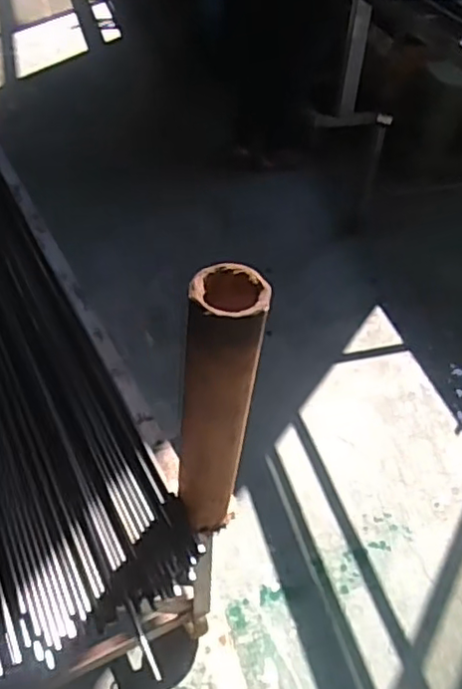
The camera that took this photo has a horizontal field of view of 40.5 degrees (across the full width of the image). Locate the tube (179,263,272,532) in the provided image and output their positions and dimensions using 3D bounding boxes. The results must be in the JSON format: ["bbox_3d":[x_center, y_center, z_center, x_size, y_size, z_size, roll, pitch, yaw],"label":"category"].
[{"bbox_3d":[-0.018,0.110,0.862,0.101,0.475,0.077,4,44,2],"label":"tube"}]

